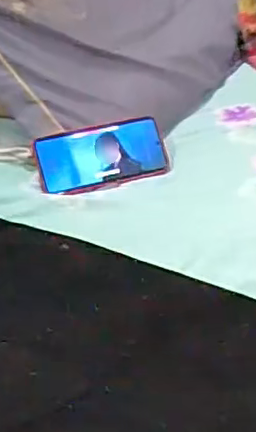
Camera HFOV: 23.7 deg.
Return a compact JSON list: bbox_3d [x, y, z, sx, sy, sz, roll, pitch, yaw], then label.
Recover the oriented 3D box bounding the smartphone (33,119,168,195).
[{"bbox_3d":[-0.030,-0.073,0.739,0.156,0.075,0.019,-11,0,-14],"label":"smartphone"}]

